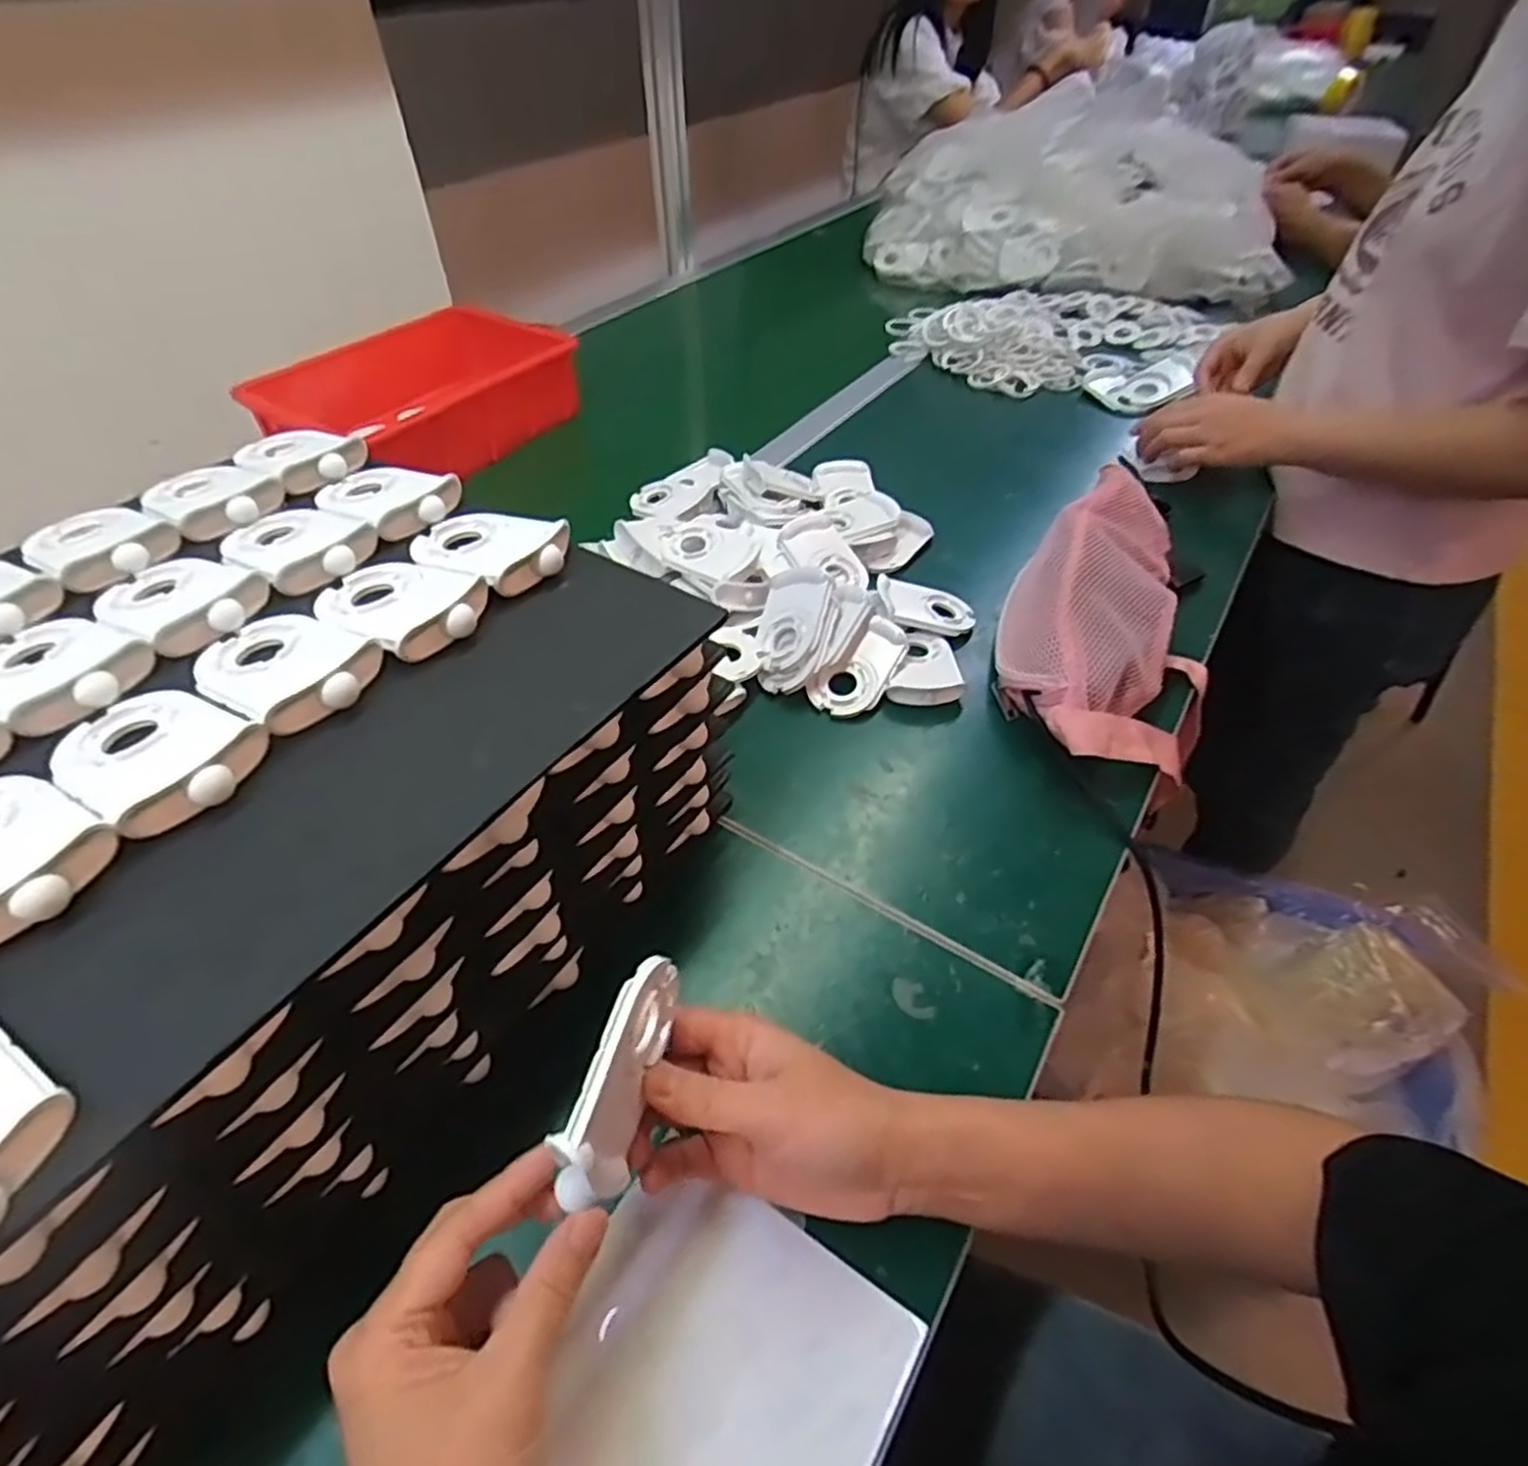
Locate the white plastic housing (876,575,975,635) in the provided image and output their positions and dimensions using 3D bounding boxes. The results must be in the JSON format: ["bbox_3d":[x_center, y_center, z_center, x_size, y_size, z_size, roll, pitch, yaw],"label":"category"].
[{"bbox_3d":[0.133,-0.103,0.628,0.083,0.011,0.054,12,48,-9],"label":"white plastic housing"}]

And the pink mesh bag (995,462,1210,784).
[{"bbox_3d":[0.270,-0.095,0.586,0.156,0.082,0.311,16,49,15],"label":"pink mesh bag"}]

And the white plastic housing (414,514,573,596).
[{"bbox_3d":[-0.148,-0.102,0.412,0.084,0.017,0.057,24,51,22],"label":"white plastic housing"}]

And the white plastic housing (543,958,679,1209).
[{"bbox_3d":[-0.055,0.132,0.297,0.017,0.054,0.088,9,47,9],"label":"white plastic housing"}]

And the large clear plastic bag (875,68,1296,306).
[{"bbox_3d":[0.478,-0.835,1.181,0.591,0.207,0.395,5,47,5],"label":"large clear plastic bag"}]

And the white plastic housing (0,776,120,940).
[{"bbox_3d":[-0.278,0.041,0.275,0.089,0.013,0.056,26,52,23],"label":"white plastic housing"}]

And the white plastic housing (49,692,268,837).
[{"bbox_3d":[-0.247,0.008,0.307,0.088,0.013,0.056,19,50,18],"label":"white plastic housing"}]

